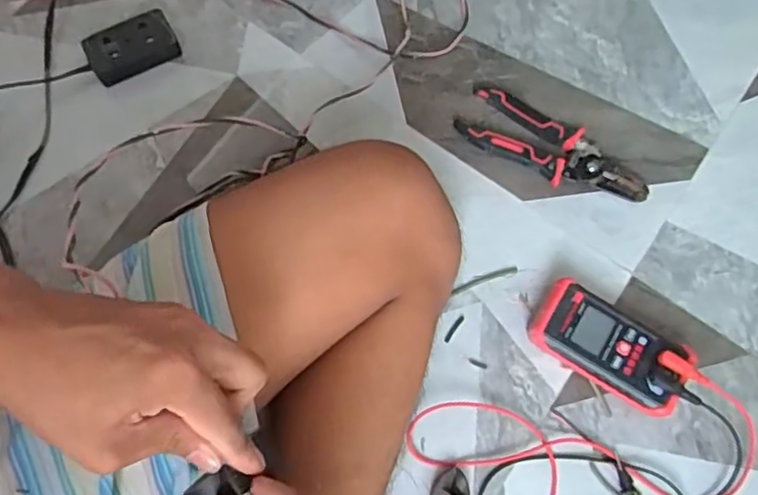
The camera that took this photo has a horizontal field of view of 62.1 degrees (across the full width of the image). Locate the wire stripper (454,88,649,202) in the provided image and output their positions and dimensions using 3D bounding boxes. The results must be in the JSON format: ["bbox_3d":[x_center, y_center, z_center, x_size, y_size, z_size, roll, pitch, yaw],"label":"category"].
[{"bbox_3d":[0.156,-0.087,0.564,0.172,0.012,0.059,29,72,8],"label":"wire stripper"}]

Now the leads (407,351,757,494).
[{"bbox_3d":[0.177,0.185,0.458,0.238,0.033,0.230,-24,73,-10],"label":"leads"}]

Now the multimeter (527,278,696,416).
[{"bbox_3d":[0.183,0.079,0.497,0.126,0.034,0.063,31,73,8],"label":"multimeter"}]

